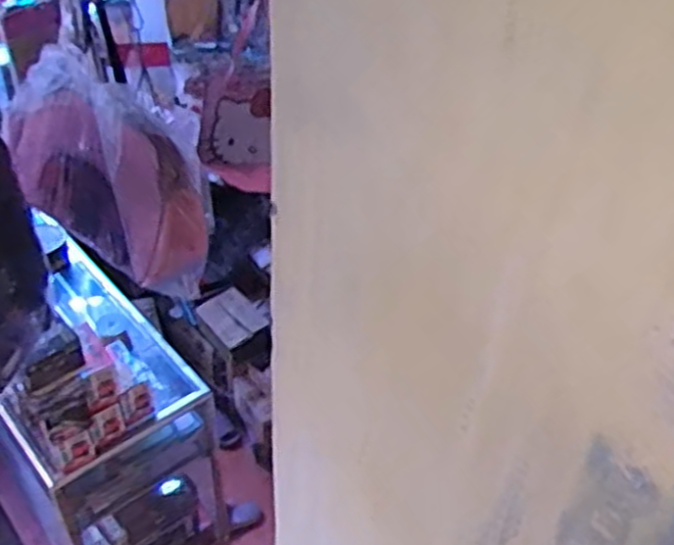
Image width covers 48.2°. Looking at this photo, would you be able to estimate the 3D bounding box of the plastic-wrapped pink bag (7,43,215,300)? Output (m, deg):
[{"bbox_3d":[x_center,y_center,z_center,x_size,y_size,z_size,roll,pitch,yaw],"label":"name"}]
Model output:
[{"bbox_3d":[-0.431,-0.171,1.375,0.397,0.362,0.146,28,47,24],"label":"plastic-wrapped pink bag"}]

